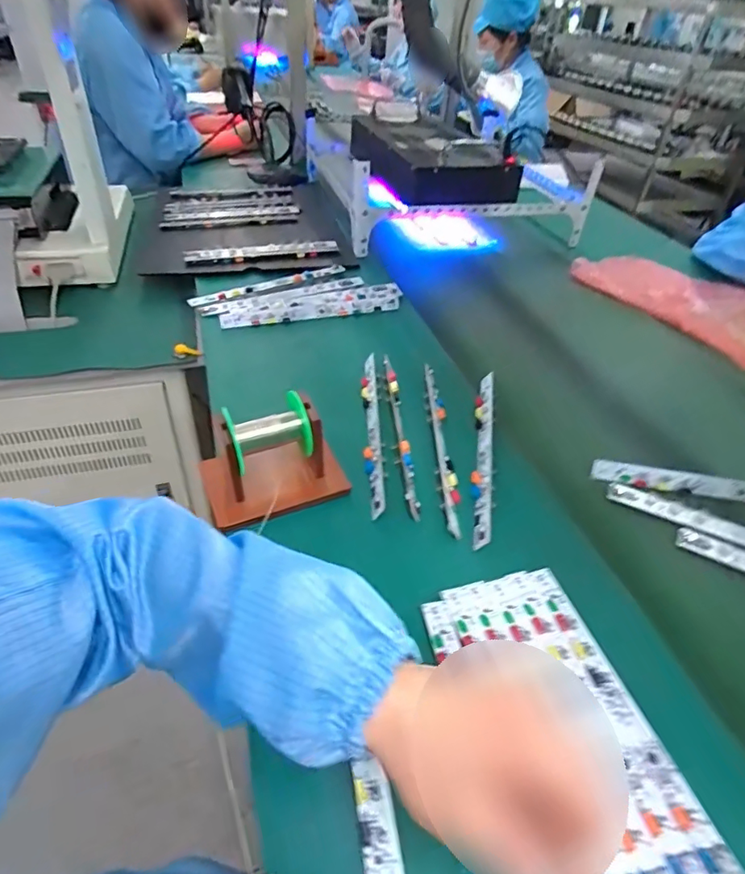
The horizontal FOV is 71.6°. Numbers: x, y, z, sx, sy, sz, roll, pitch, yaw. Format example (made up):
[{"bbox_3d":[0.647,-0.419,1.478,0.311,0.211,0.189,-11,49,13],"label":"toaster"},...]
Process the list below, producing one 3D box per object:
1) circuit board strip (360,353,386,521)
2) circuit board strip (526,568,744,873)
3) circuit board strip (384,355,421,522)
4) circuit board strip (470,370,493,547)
[{"bbox_3d":[-0.002,-0.017,0.632,0.020,0.009,0.285,1,41,-5],"label":"circuit board strip"},{"bbox_3d":[0.194,0.218,0.374,0.027,0.005,0.287,-8,43,-15],"label":"circuit board strip"},{"bbox_3d":[0.032,-0.015,0.622,0.015,0.012,0.274,0,41,-6],"label":"circuit board strip"},{"bbox_3d":[0.129,0.013,0.605,0.020,0.013,0.277,10,41,5],"label":"circuit board strip"}]

